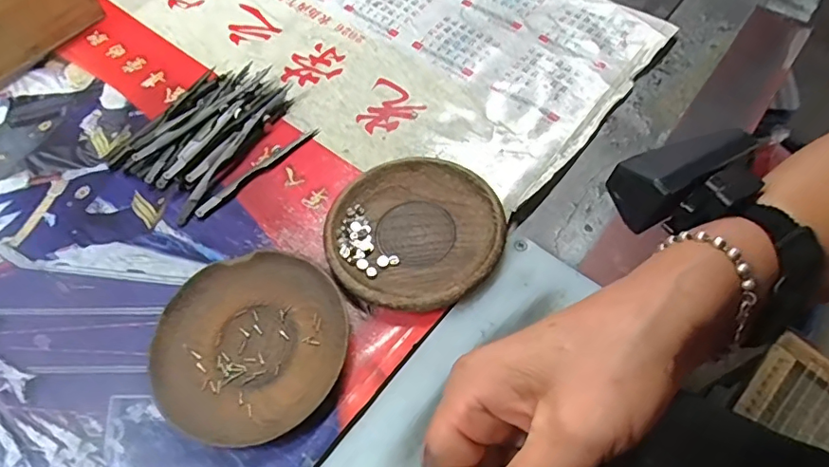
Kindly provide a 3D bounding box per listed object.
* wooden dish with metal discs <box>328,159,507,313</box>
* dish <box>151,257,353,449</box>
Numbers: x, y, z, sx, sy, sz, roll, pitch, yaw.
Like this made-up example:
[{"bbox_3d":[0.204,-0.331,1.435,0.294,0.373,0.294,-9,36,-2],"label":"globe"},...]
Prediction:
[{"bbox_3d":[0.000,-0.001,0.348,0.112,0.018,0.107,-1,60,1],"label":"wooden dish with metal discs"},{"bbox_3d":[-0.097,0.066,0.317,0.111,0.017,0.108,-1,60,1],"label":"dish"}]

